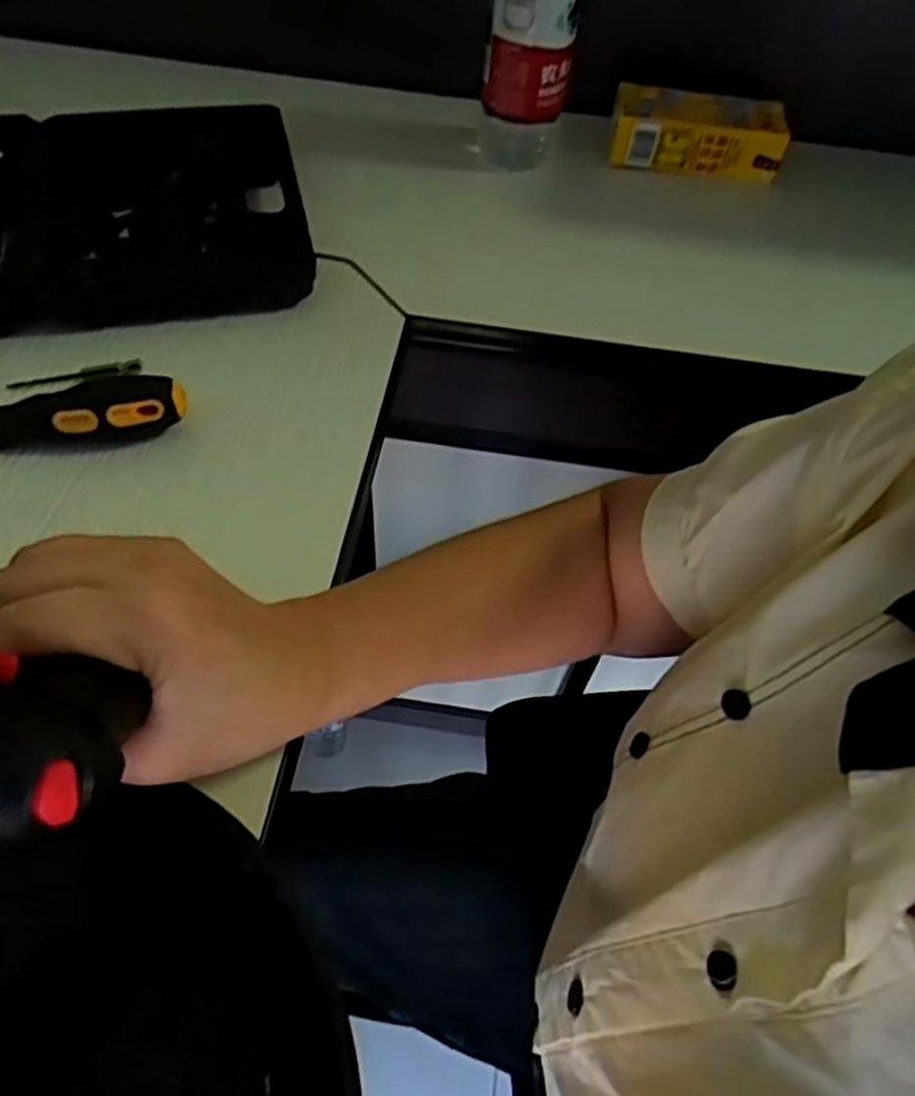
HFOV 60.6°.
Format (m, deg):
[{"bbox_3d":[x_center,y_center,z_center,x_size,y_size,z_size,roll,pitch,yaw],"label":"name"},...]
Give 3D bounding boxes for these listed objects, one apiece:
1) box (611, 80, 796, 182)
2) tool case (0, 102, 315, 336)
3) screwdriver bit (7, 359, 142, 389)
[{"bbox_3d":[0.186,-0.323,0.608,0.132,0.038,0.054,6,54,0],"label":"box"},{"bbox_3d":[-0.280,-0.213,0.503,0.347,0.036,0.204,-9,55,-11],"label":"tool case"},{"bbox_3d":[-0.217,-0.098,0.444,0.071,0.004,0.008,-11,56,-12],"label":"screwdriver bit"}]

